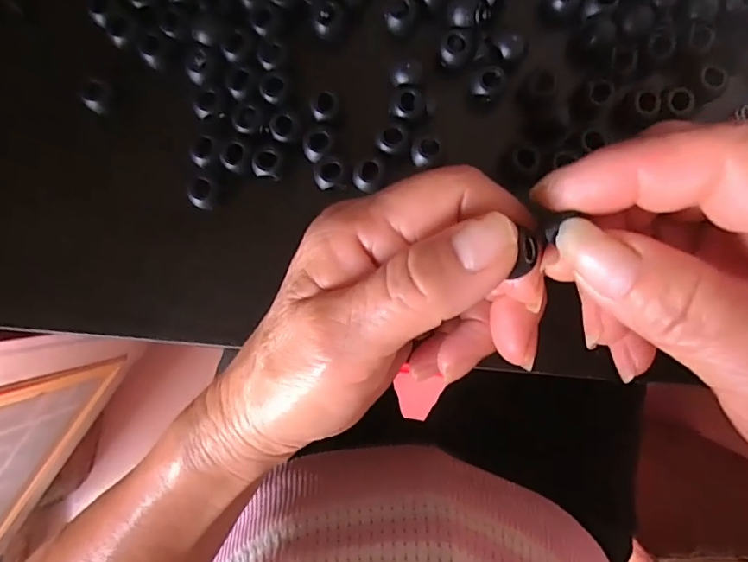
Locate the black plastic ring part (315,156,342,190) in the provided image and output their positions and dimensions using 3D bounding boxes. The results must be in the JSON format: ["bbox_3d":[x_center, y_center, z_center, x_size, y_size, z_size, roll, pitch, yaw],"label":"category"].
[{"bbox_3d":[-0.019,-0.046,0.206,0.013,0.004,0.011,-36,88,1],"label":"black plastic ring part"}]

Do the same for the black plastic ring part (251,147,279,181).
[{"bbox_3d":[-0.046,-0.050,0.209,0.011,0.006,0.012,0,89,2],"label":"black plastic ring part"}]

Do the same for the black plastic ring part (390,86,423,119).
[{"bbox_3d":[0.014,-0.076,0.208,0.013,0.004,0.013,11,89,2],"label":"black plastic ring part"}]

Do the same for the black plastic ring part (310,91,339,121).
[{"bbox_3d":[-0.021,-0.075,0.208,0.012,0.004,0.012,0,89,2],"label":"black plastic ring part"}]

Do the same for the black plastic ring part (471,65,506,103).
[{"bbox_3d":[0.048,-0.083,0.205,0.014,0.006,0.012,25,90,2],"label":"black plastic ring part"}]

